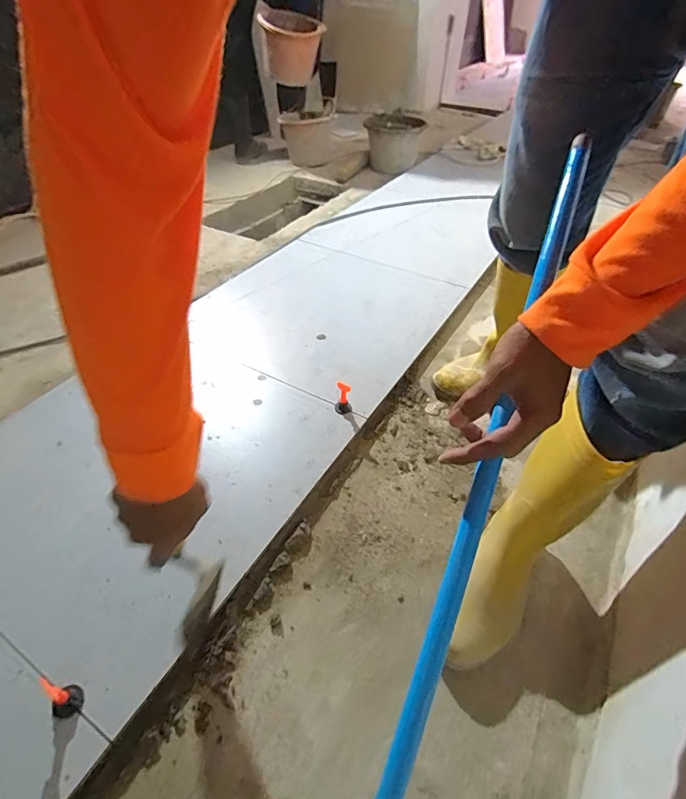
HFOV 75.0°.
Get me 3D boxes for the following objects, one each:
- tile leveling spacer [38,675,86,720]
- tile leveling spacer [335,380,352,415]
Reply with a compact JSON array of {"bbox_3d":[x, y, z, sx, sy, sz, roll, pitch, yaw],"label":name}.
[{"bbox_3d":[-0.332,0.347,0.525,0.049,0.037,0.033,19,46,19],"label":"tile leveling spacer"},{"bbox_3d":[0.001,-0.002,0.883,0.032,0.061,0.035,4,43,3],"label":"tile leveling spacer"}]

